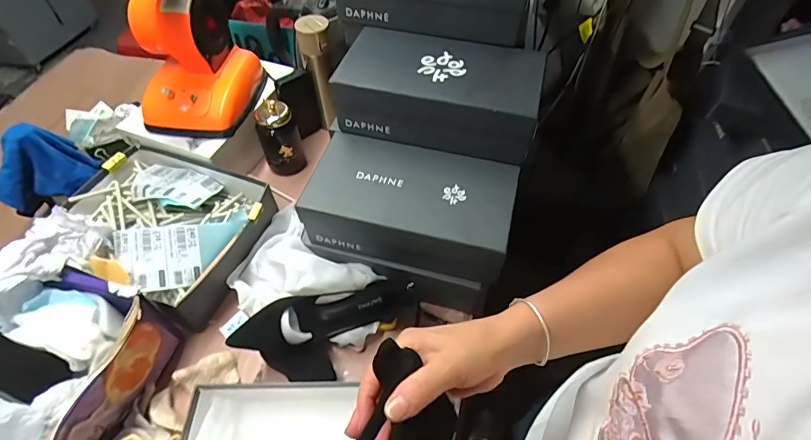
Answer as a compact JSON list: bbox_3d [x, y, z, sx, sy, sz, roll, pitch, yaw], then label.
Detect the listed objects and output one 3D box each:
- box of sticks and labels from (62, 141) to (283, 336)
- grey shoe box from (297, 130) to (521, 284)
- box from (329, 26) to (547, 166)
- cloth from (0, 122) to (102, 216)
[{"bbox_3d":[-0.427,0.006,0.750,0.320,0.092,0.270,20,56,14],"label":"box of sticks and labels"},{"bbox_3d":[0.009,-0.023,0.652,0.293,0.094,0.158,14,55,10],"label":"grey shoe box"},{"bbox_3d":[0.054,-0.202,0.659,0.287,0.097,0.156,13,55,10],"label":"box"},{"bbox_3d":[-0.621,-0.086,0.735,0.080,0.128,0.144,17,56,12],"label":"cloth"}]

